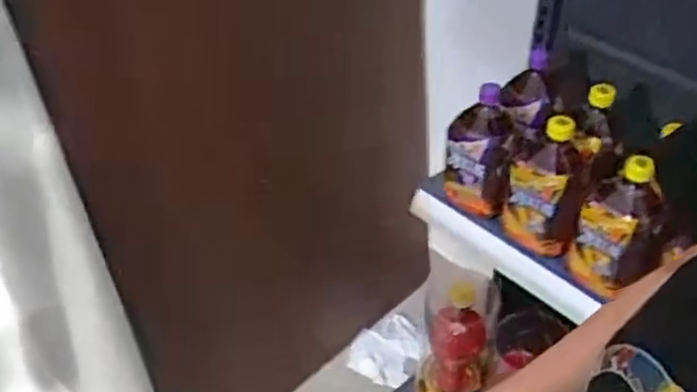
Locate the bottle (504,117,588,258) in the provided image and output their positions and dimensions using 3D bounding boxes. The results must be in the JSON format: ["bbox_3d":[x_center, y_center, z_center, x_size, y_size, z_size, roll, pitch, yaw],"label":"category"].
[{"bbox_3d":[0.252,-0.017,0.924,0.093,0.174,0.100,9,43,11],"label":"bottle"}]

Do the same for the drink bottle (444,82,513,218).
[{"bbox_3d":[0.175,-0.064,0.979,0.084,0.167,0.095,5,43,7],"label":"drink bottle"}]

